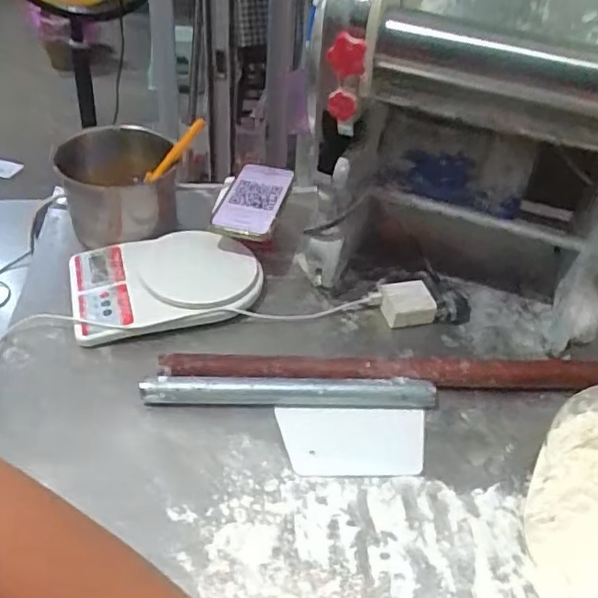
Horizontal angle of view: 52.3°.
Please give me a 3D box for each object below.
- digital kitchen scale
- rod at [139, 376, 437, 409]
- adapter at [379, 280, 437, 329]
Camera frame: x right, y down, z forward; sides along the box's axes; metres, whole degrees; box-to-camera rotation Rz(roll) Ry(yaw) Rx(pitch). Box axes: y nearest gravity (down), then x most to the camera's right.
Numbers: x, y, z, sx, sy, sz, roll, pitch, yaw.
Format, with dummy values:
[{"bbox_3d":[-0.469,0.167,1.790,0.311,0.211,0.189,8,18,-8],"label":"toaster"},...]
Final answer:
[{"bbox_3d":[-0.158,-0.024,0.721,0.212,0.030,0.150,-10,44,-16],"label":"digital kitchen scale"},{"bbox_3d":[-0.008,0.096,0.616,0.291,0.022,0.027,2,42,-3],"label":"rod"},{"bbox_3d":[0.127,0.006,0.728,0.062,0.032,0.049,-6,43,-12],"label":"adapter"}]

